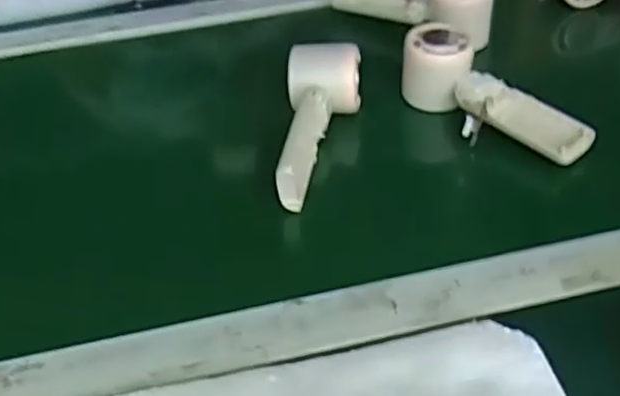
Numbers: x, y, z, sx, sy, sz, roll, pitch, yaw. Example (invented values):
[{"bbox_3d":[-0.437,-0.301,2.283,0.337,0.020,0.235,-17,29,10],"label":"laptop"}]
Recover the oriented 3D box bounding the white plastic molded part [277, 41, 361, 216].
[{"bbox_3d":[0.002,-0.057,0.517,0.054,0.054,0.151,6,57,12],"label":"white plastic molded part"}]

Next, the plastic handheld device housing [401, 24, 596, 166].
[{"bbox_3d":[0.140,-0.081,0.518,0.073,0.051,0.160,-35,50,-29],"label":"plastic handheld device housing"}]

